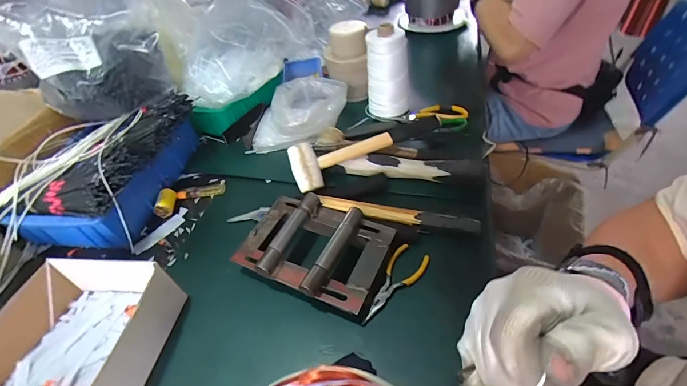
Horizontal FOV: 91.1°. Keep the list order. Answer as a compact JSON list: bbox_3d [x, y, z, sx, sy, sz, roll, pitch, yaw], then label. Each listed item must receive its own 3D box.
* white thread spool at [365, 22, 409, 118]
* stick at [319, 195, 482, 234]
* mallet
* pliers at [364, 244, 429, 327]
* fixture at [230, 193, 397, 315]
[{"bbox_3d":[0.085,-0.237,0.661,0.079,0.164,0.072,-4,45,4],"label":"white thread spool"},{"bbox_3d":[0.075,0.034,0.493,0.230,0.027,0.022,9,47,17],"label":"stick"},{"bbox_3d":[-0.004,-0.065,0.570,0.171,0.042,0.076,-22,88,-8],"label":"mallet"},{"bbox_3d":[0.069,0.116,0.428,0.045,0.008,0.117,19,51,25],"label":"pliers"},{"bbox_3d":[-0.042,0.075,0.470,0.194,0.066,0.139,19,51,25],"label":"fixture"}]

